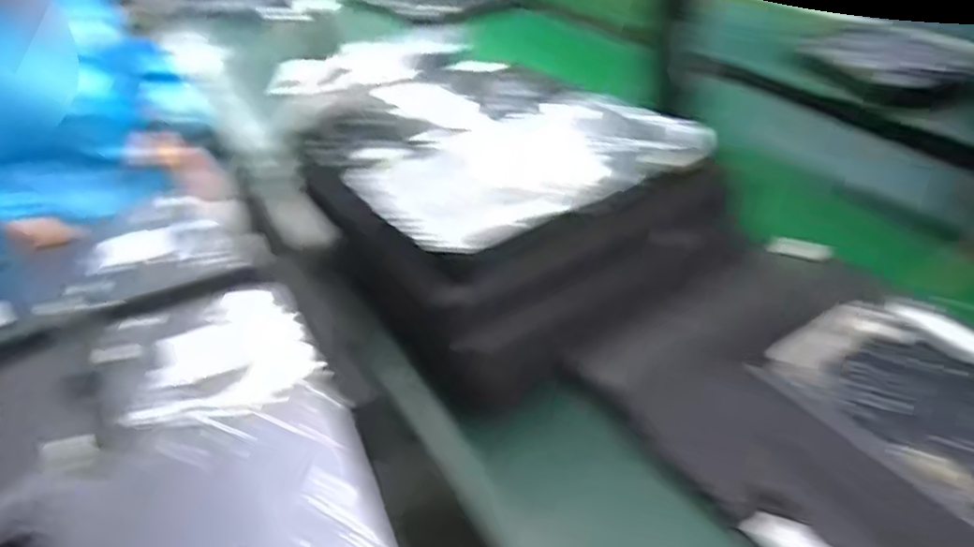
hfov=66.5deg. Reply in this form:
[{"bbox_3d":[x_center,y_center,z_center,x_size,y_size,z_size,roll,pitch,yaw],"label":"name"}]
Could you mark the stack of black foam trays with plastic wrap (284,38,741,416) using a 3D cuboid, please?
[{"bbox_3d":[0.023,-0.074,0.736,0.301,0.152,0.354,-21,37,-18],"label":"stack of black foam trays with plastic wrap"}]

